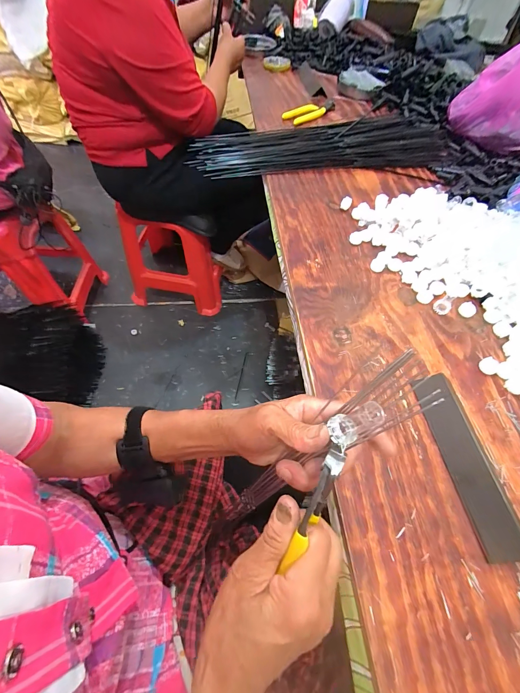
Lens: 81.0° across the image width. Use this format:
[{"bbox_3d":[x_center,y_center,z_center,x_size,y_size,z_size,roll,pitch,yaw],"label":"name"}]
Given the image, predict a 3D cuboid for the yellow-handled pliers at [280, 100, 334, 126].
[{"bbox_3d":[0.136,-0.622,0.803,0.167,0.019,0.053,-35,67,-22],"label":"yellow-handled pliers"}]

